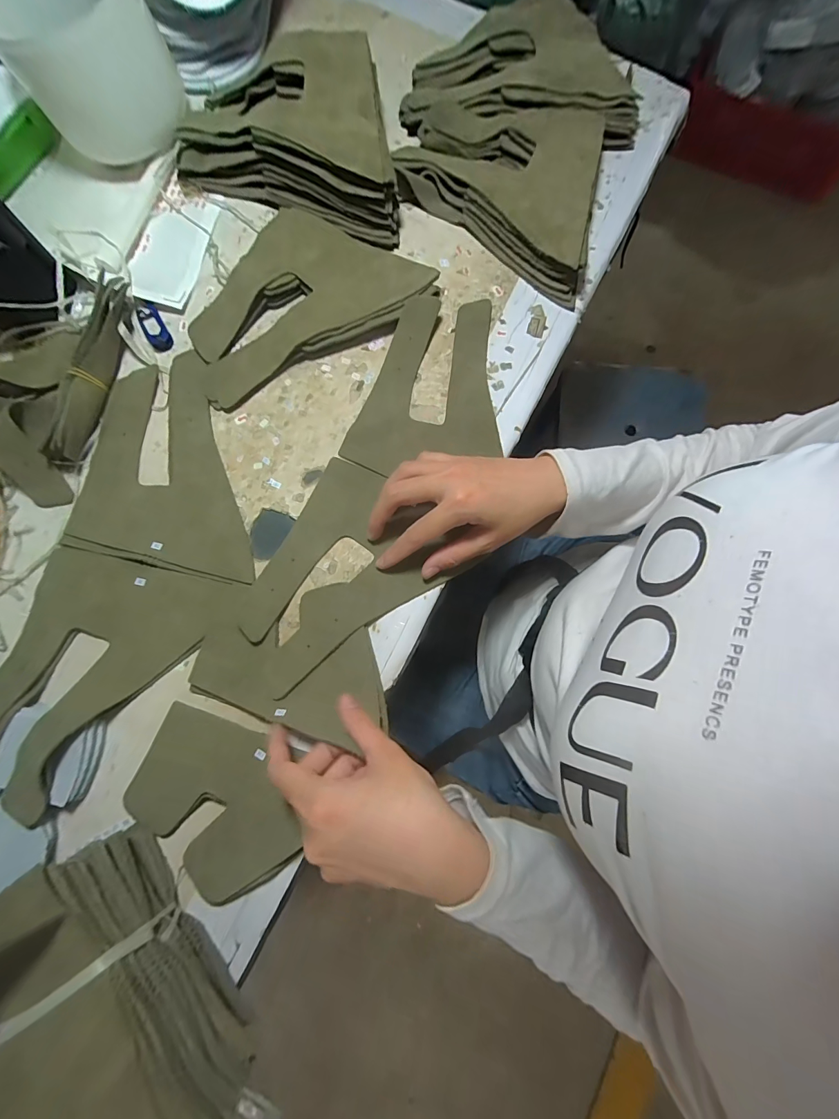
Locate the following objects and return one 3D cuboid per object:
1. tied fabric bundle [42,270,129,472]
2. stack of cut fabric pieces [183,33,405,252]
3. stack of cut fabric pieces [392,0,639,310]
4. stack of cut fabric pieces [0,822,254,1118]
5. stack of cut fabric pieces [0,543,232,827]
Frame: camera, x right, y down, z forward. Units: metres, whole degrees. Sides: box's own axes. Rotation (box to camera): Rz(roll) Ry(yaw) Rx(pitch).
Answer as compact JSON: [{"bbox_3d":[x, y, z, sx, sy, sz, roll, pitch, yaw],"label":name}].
[{"bbox_3d":[-0.274,-0.157,0.337,0.027,0.029,0.166,9,79,1],"label":"tied fabric bundle"},{"bbox_3d":[-0.107,-0.394,0.370,0.215,0.057,0.151,16,79,3],"label":"stack of cut fabric pieces"},{"bbox_3d":[0.087,-0.406,0.381,0.219,0.038,0.285,21,79,4],"label":"stack of cut fabric pieces"},{"bbox_3d":[-0.202,0.269,0.219,0.133,0.098,0.165,-39,81,-8],"label":"stack of cut fabric pieces"},{"bbox_3d":[-0.243,0.083,0.294,0.141,0.026,0.176,16,79,3],"label":"stack of cut fabric pieces"}]

